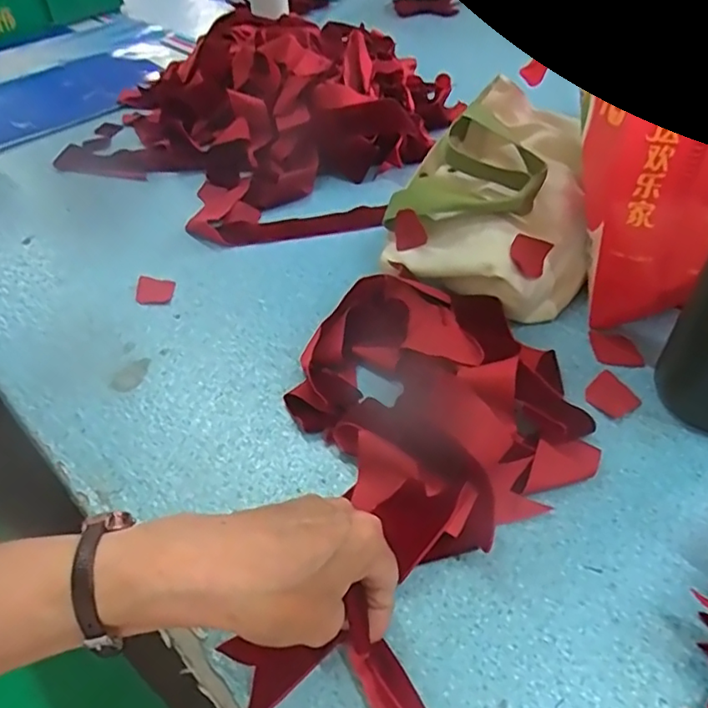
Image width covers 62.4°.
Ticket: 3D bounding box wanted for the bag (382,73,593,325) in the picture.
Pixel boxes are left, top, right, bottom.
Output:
[{"bbox_3d":[0.134,-0.140,0.533,0.177,0.107,0.215,20,49,21],"label":"bag"}]

